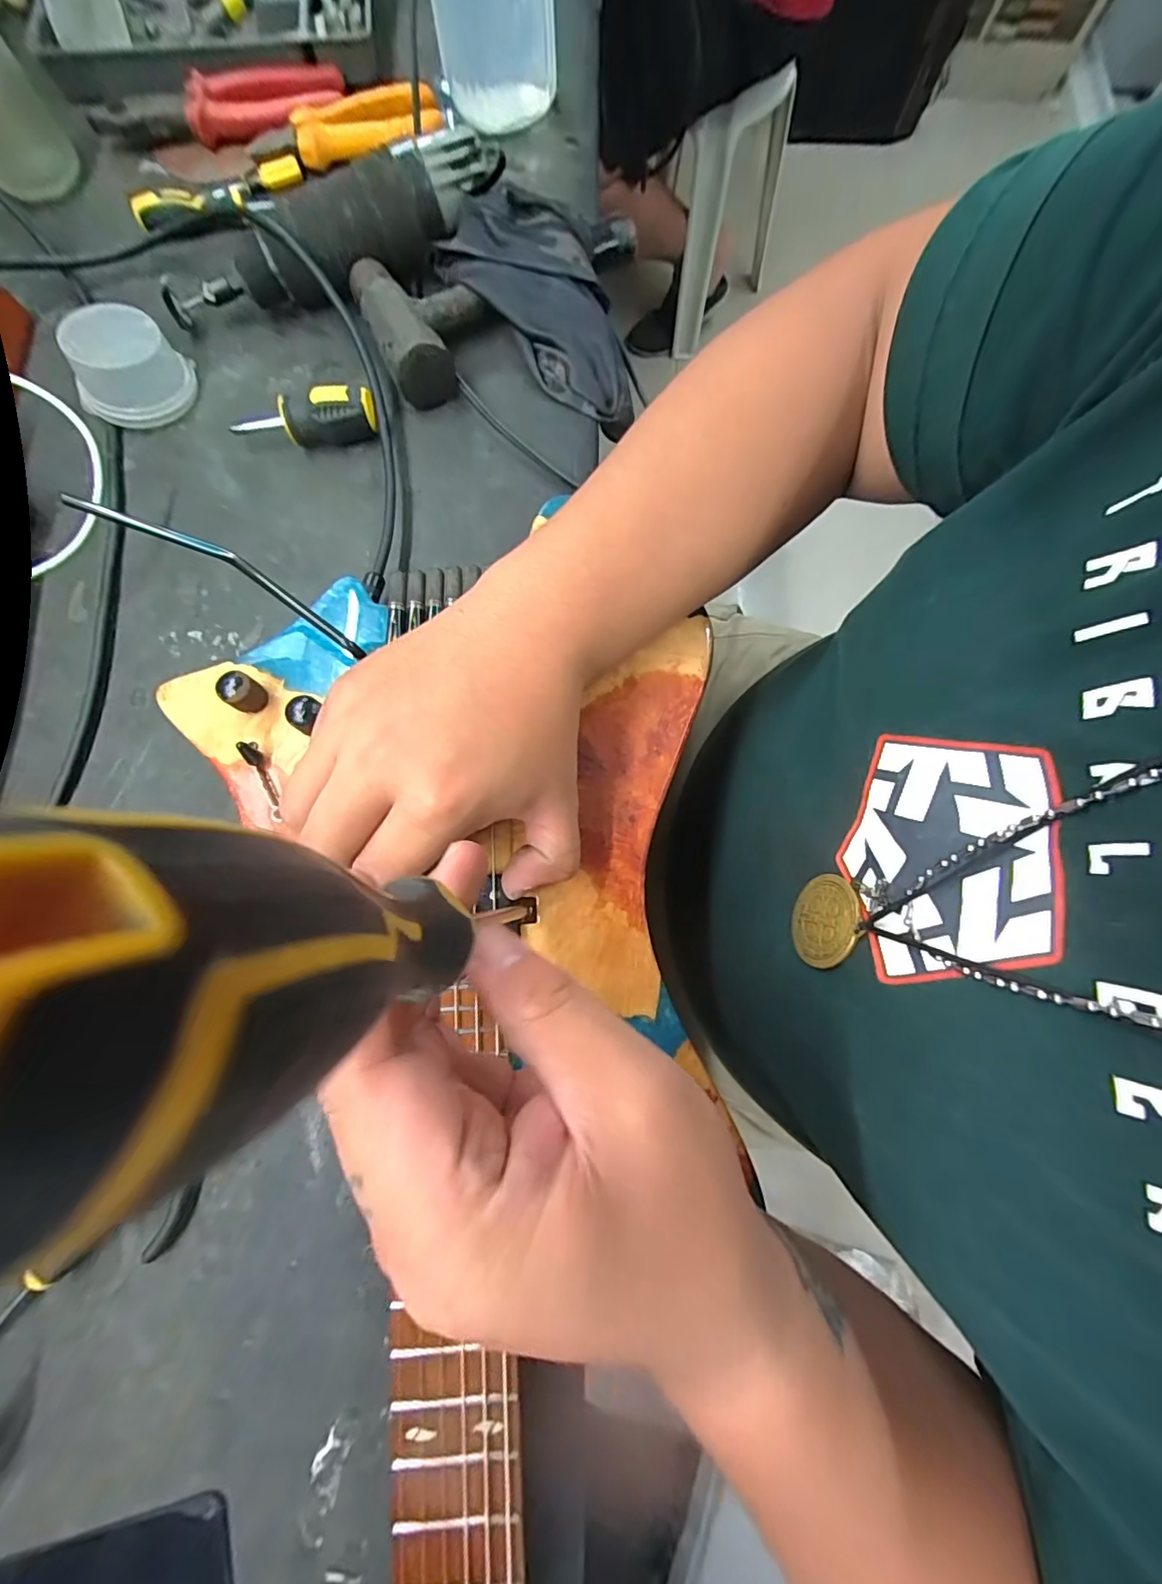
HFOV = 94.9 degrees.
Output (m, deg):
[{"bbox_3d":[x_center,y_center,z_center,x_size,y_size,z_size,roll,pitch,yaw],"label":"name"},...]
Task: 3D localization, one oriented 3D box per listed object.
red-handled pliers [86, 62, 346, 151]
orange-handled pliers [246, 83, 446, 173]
[{"bbox_3d":[-0.302,-0.569,0.438,0.199,0.019,0.072,-6,77,-2],"label":"red-handled pliers"},{"bbox_3d":[-0.192,-0.541,0.433,0.155,0.021,0.048,-11,78,-3],"label":"orange-handled pliers"}]

